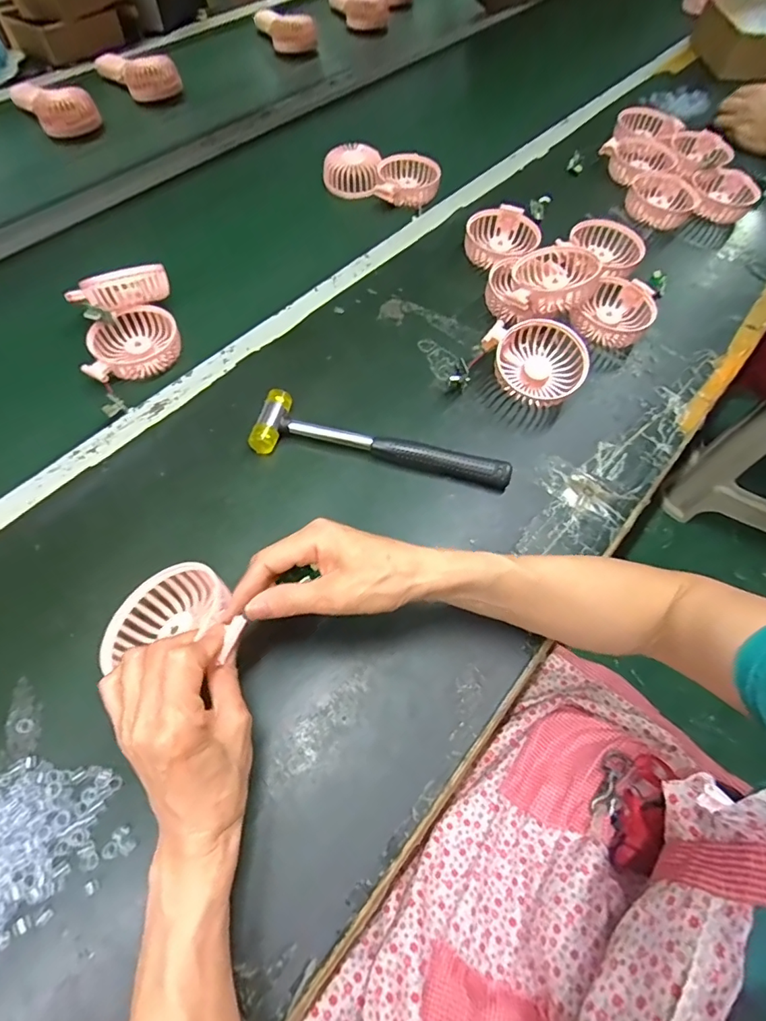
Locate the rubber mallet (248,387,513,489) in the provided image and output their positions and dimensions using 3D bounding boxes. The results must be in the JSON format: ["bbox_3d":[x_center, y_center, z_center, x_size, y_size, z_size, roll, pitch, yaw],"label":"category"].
[{"bbox_3d":[0.001,-0.063,0.472,0.237,0.031,0.061,10,60,4],"label":"rubber mallet"}]

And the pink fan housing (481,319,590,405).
[{"bbox_3d":[0.156,-0.157,0.521,0.097,0.049,0.084,1,60,-1],"label":"pink fan housing"}]

